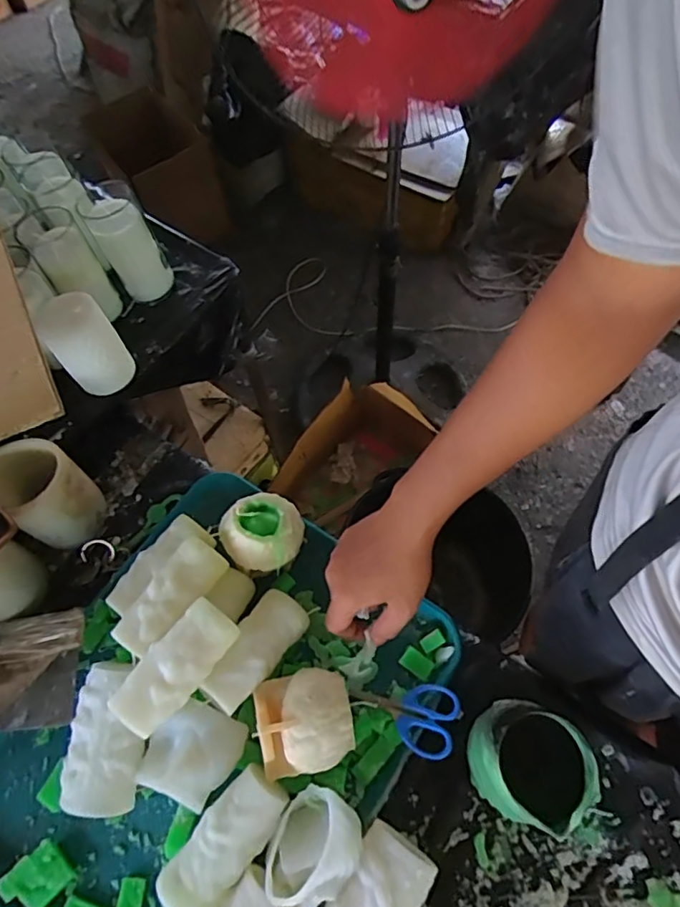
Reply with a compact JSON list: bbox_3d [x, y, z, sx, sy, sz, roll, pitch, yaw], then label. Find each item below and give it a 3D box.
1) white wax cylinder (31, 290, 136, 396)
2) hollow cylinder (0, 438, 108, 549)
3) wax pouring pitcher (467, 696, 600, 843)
[{"bbox_3d":[-0.296,-0.126,0.637,0.073,0.096,0.075,-35,66,-15],"label":"white wax cylinder"},{"bbox_3d":[-0.314,0.044,0.593,0.081,0.118,0.080,-1,62,2],"label":"hollow cylinder"},{"bbox_3d":[0.158,0.258,0.466,0.084,0.101,0.083,-1,62,2],"label":"wax pouring pitcher"}]

